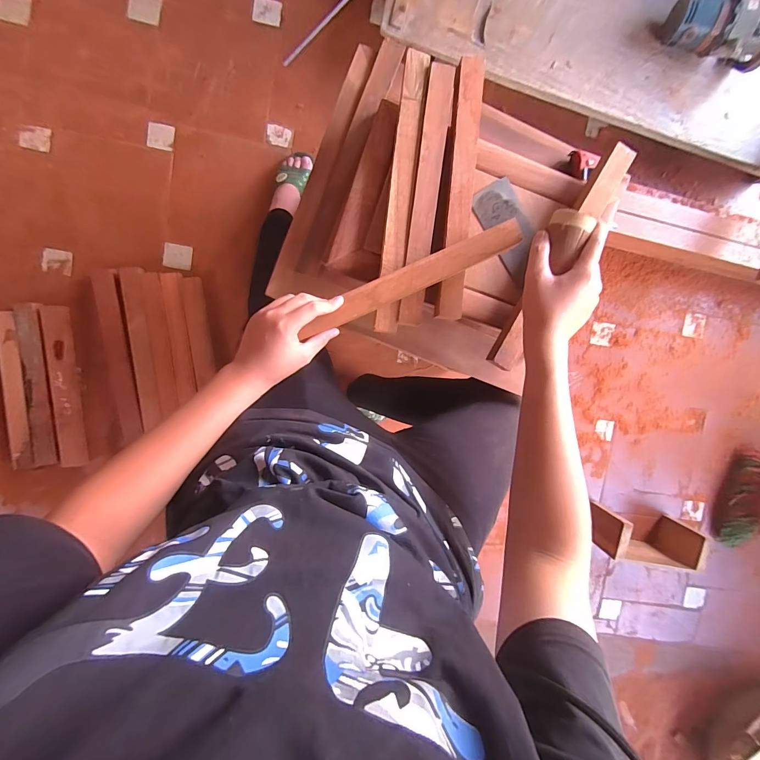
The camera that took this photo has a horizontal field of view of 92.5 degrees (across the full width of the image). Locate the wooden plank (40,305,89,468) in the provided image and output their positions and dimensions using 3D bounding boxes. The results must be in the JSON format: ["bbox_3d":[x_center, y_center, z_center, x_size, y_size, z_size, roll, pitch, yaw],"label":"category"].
[{"bbox_3d":[-0.840,0.021,0.969,0.068,0.027,0.426,-3,95,-5],"label":"wooden plank"}]

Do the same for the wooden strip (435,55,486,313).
[{"bbox_3d":[0.108,-0.251,0.484,0.034,0.015,0.333,5,94,-4],"label":"wooden strip"}]

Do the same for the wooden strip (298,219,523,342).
[{"bbox_3d":[0.040,-0.128,0.460,0.293,0.013,0.035,-26,96,-1],"label":"wooden strip"}]

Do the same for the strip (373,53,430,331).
[{"bbox_3d":[0.028,-0.239,0.468,0.031,0.010,0.350,7,93,-6],"label":"strip"}]

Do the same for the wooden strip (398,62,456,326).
[{"bbox_3d":[0.062,-0.243,0.481,0.032,0.008,0.334,7,93,-6],"label":"wooden strip"}]

